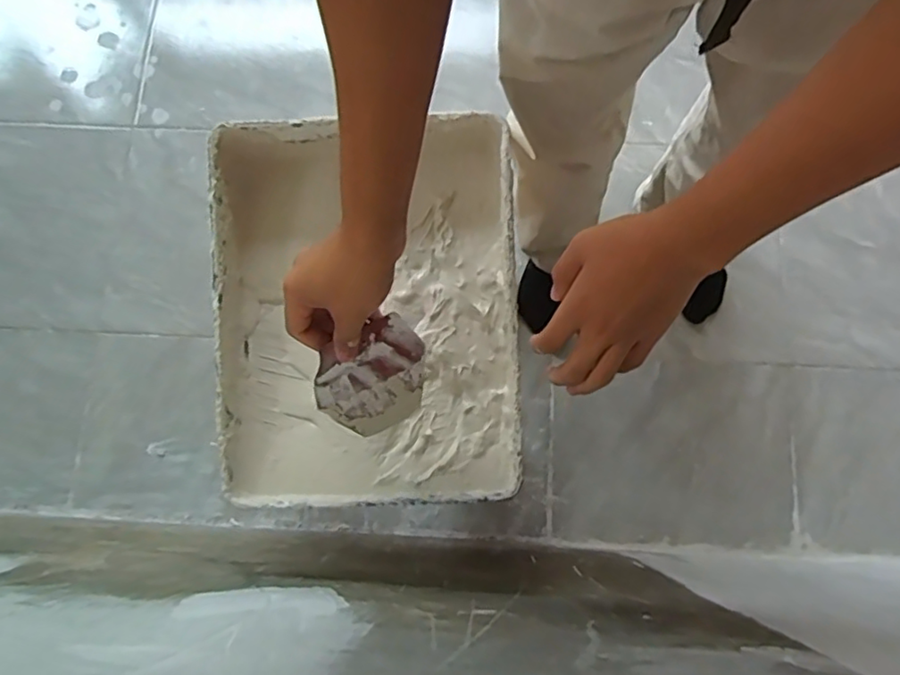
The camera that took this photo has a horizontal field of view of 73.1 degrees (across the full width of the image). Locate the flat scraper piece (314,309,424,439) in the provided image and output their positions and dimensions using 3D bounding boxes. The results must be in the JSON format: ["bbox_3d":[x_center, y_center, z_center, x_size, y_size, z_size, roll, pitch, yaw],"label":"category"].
[{"bbox_3d":[-0.064,0.037,0.516,0.095,0.004,0.097,-31,123,-13],"label":"flat scraper piece"}]

